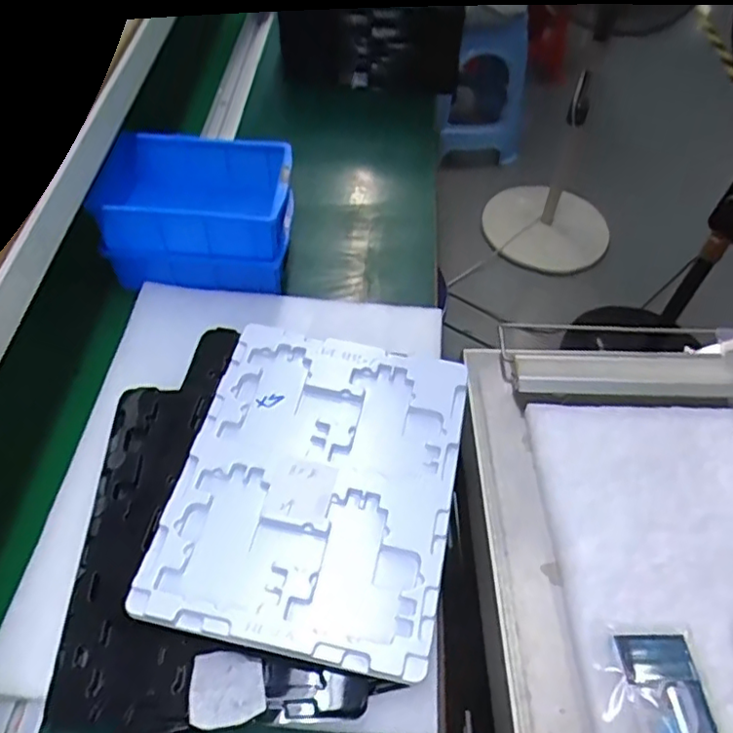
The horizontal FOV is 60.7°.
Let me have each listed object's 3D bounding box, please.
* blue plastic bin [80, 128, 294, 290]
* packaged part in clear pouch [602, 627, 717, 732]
[{"bbox_3d":[-0.179,-0.170,0.697,0.187,0.109,0.125,2,53,-2],"label":"blue plastic bin"},{"bbox_3d":[0.231,0.259,0.501,0.081,0.012,0.101,5,53,1],"label":"packaged part in clear pouch"}]

